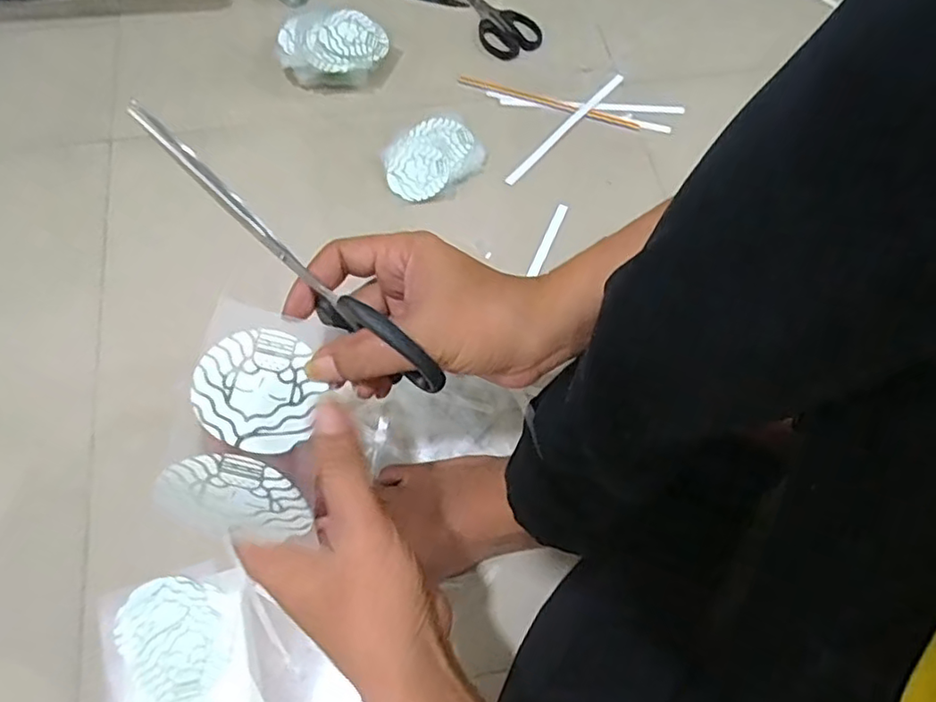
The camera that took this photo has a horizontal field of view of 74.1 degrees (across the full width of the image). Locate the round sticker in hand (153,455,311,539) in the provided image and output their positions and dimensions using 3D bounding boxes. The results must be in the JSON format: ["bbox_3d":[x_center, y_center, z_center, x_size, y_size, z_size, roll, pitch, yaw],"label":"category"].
[{"bbox_3d":[-0.104,0.066,0.284,0.065,0.053,0.005,22,105,-8],"label":"round sticker in hand"}]

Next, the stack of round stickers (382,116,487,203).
[{"bbox_3d":[-0.040,-0.212,0.689,0.092,0.024,0.109,42,70,15],"label":"stack of round stickers"}]

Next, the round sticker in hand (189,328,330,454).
[{"bbox_3d":[-0.110,0.019,0.329,0.063,0.005,0.064,8,68,-19],"label":"round sticker in hand"}]

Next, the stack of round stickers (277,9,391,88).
[{"bbox_3d":[-0.156,-0.342,0.723,0.122,0.065,0.082,7,65,0],"label":"stack of round stickers"}]

